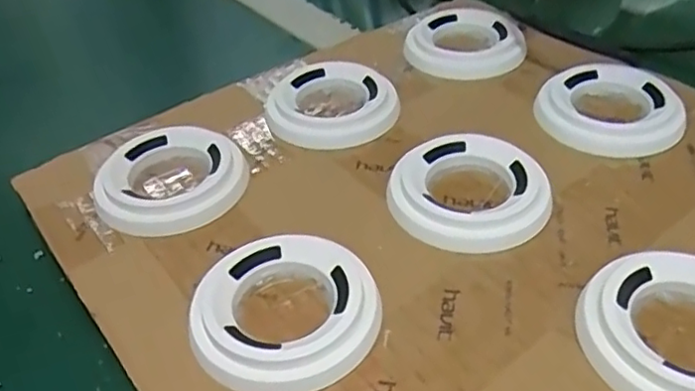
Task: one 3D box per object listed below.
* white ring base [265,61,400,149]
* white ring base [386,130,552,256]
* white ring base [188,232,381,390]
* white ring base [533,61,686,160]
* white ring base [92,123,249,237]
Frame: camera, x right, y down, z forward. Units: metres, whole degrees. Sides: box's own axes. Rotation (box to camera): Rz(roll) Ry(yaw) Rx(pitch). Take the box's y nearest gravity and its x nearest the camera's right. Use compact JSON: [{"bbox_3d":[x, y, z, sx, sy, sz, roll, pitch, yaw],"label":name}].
[{"bbox_3d":[-0.008,-0.050,0.347,0.067,0.012,0.067,-2,42,1],"label":"white ring base"},{"bbox_3d":[0.054,-0.002,0.287,0.068,0.013,0.065,-2,42,1],"label":"white ring base"},{"bbox_3d":[-0.024,0.044,0.241,0.069,0.012,0.066,-2,42,1],"label":"white ring base"},{"bbox_3d":[0.136,-0.047,0.331,0.069,0.014,0.065,11,44,14],"label":"white ring base"},{"bbox_3d":[-0.084,-0.009,0.302,0.069,0.012,0.064,-13,43,-11],"label":"white ring base"}]

